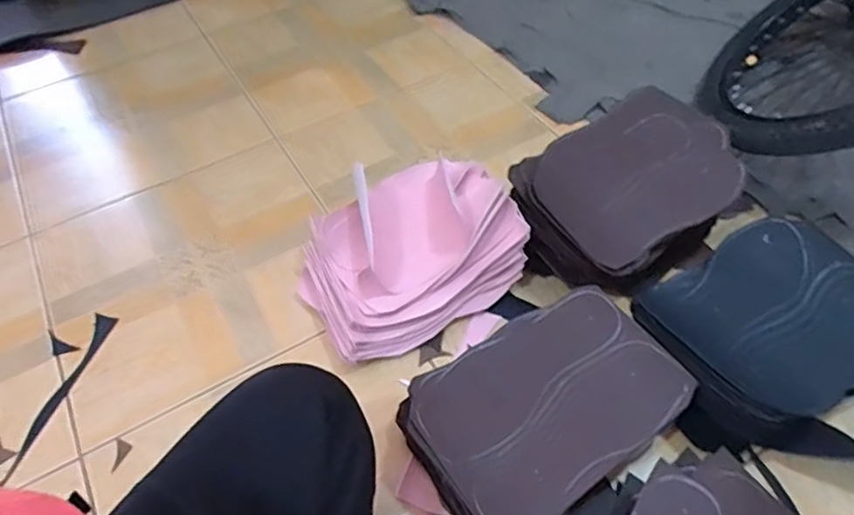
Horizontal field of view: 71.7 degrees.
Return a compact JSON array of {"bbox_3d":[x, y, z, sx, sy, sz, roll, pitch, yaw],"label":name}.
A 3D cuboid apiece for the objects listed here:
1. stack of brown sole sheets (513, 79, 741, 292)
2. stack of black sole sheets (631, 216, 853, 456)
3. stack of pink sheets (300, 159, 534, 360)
[{"bbox_3d":[0.257,-0.079,0.794,0.298,0.113,0.208,-28,55,-17],"label":"stack of brown sole sheets"},{"bbox_3d":[0.382,0.085,0.681,0.281,0.082,0.210,-22,53,-13],"label":"stack of black sole sheets"},{"bbox_3d":[-0.023,-0.018,0.775,0.285,0.116,0.221,-28,55,-17],"label":"stack of pink sheets"}]

